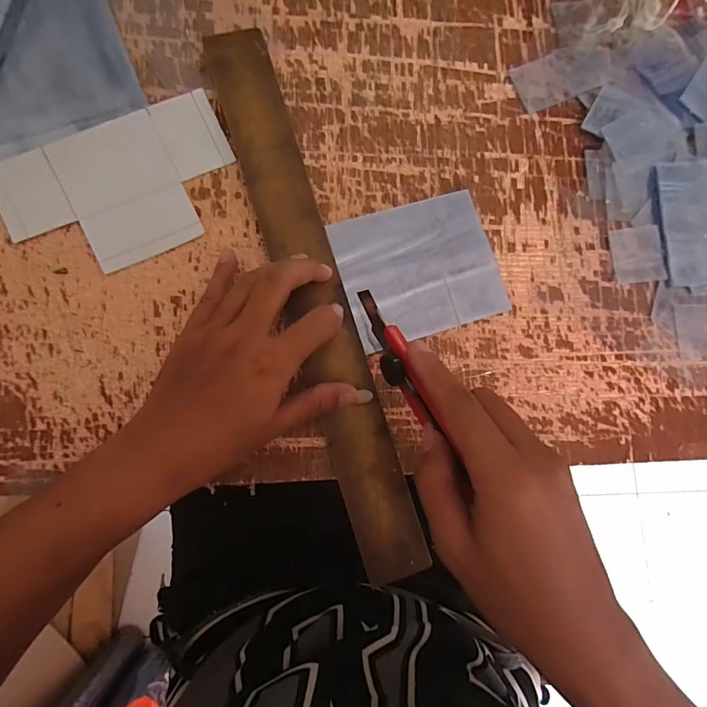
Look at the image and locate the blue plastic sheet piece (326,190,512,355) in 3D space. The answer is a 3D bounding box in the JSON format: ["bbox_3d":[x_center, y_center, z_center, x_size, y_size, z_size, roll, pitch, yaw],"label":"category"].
[{"bbox_3d":[0.053,-0.068,0.321,0.125,0.004,0.104,-17,85,-9],"label":"blue plastic sheet piece"}]

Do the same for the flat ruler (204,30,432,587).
[{"bbox_3d":[-0.028,-0.043,0.309,0.050,0.011,0.426,-17,87,-8],"label":"flat ruler"}]

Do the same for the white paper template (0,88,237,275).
[{"bbox_3d":[-0.168,-0.123,0.302,0.165,0.007,0.102,-29,88,-9],"label":"white paper template"}]

